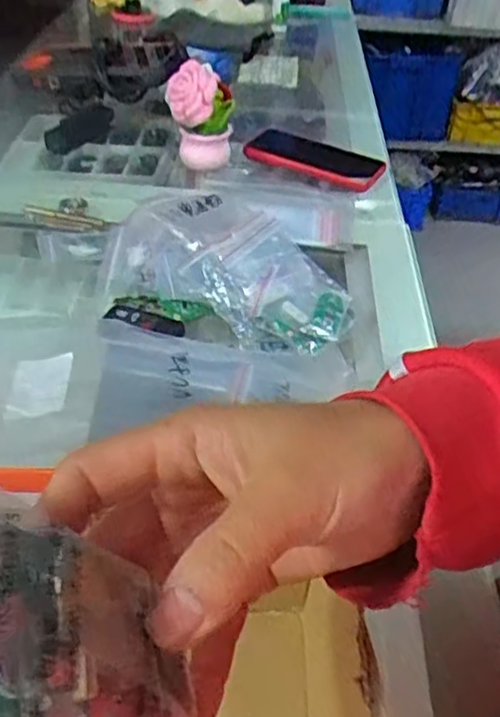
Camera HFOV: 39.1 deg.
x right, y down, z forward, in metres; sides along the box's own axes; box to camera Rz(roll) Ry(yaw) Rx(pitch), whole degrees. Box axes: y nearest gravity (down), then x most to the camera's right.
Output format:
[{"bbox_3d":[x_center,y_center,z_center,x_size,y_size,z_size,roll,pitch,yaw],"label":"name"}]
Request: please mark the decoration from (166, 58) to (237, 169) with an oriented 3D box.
[{"bbox_3d":[-0.052,-0.252,0.749,0.066,0.111,0.081,2,40,-3],"label":"decoration"}]

